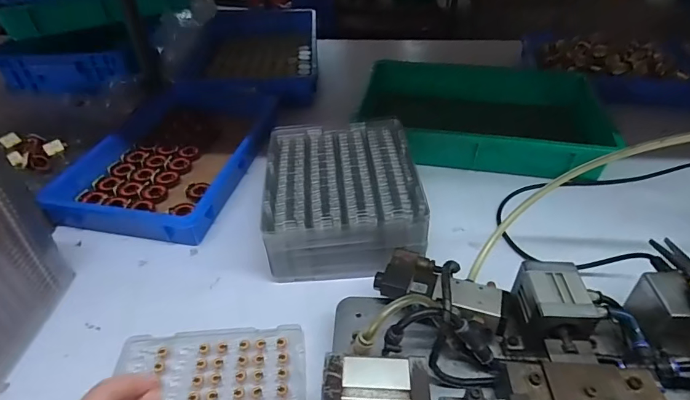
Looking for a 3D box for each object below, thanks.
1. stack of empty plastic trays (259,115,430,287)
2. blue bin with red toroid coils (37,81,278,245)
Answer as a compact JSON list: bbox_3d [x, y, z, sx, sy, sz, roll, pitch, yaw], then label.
[{"bbox_3d":[-0.007,-0.015,0.601,0.206,0.092,0.246,-3,41,-3],"label":"stack of empty plastic trays"},{"bbox_3d":[-0.287,-0.095,0.737,0.257,0.058,0.418,7,42,9],"label":"blue bin with red toroid coils"}]

